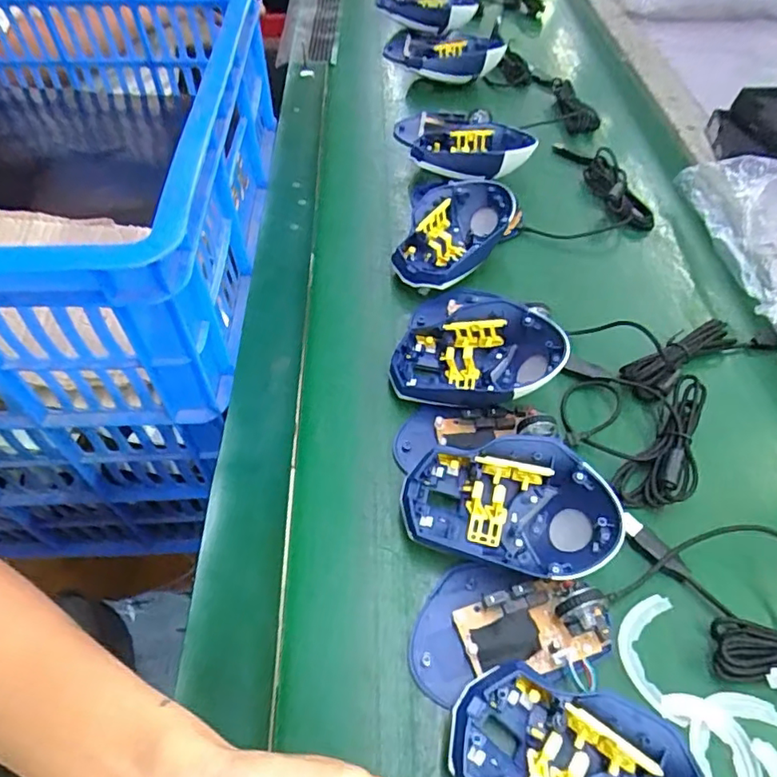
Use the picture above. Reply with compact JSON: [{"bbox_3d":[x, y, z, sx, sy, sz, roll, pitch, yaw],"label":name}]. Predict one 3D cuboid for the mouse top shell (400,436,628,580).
[{"bbox_3d":[0.070,0.069,0.330,0.117,0.049,0.067,14,54,10],"label":"mouse top shell"}]

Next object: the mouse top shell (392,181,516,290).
[{"bbox_3d":[0.055,-0.130,0.487,0.081,0.048,0.116,24,56,17],"label":"mouse top shell"}]

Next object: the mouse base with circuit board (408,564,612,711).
[{"bbox_3d":[0.067,0.124,0.301,0.109,0.030,0.067,-4,53,-3],"label":"mouse base with circuit board"}]

